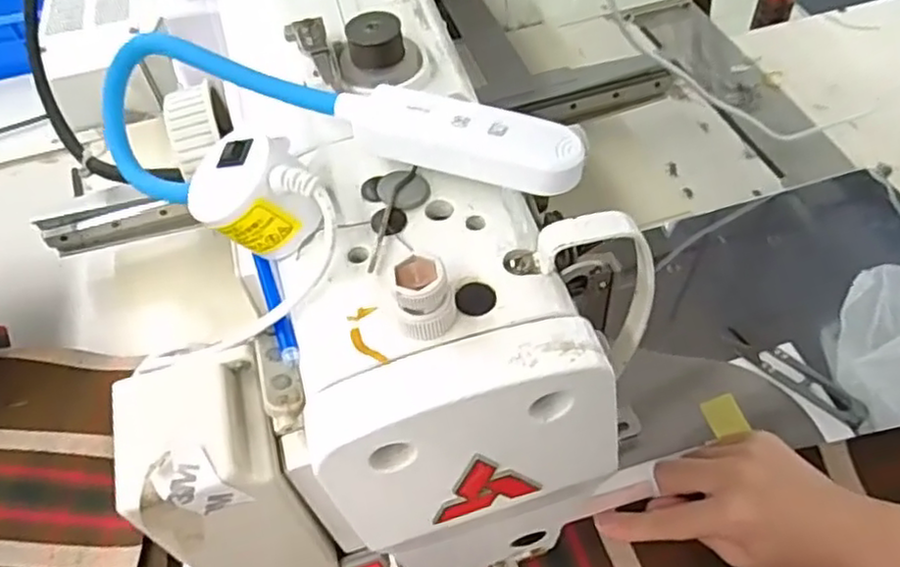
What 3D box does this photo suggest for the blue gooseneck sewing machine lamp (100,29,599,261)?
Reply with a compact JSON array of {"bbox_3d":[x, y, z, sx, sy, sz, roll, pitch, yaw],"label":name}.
[{"bbox_3d":[-0.052,-0.040,0.235,0.186,0.046,0.067,11,55,13],"label":"blue gooseneck sewing machine lamp"}]

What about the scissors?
[{"bbox_3d":[0.236,0.063,0.464,0.098,0.012,0.024,36,62,28],"label":"scissors"}]

